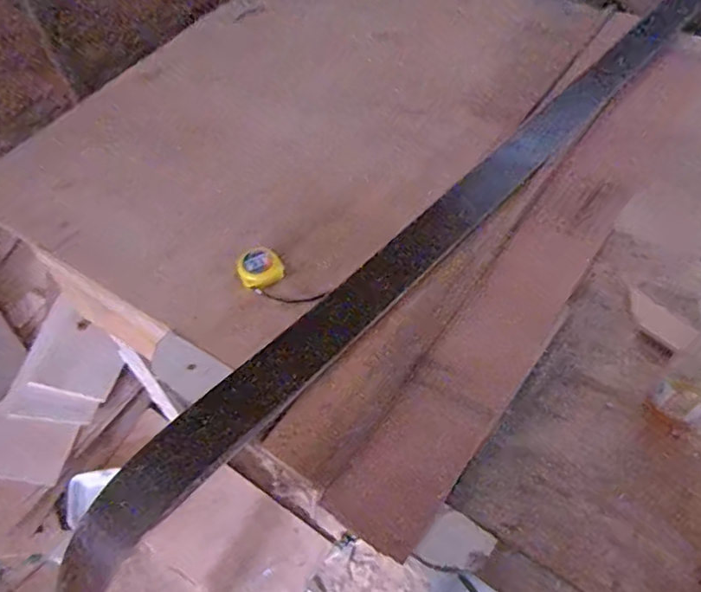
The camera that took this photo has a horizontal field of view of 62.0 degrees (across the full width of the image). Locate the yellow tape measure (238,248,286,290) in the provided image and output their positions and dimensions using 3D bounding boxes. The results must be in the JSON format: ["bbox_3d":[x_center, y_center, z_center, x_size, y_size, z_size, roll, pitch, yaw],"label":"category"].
[{"bbox_3d":[-0.145,-0.046,0.944,0.071,0.049,0.054,-18,56,-8],"label":"yellow tape measure"}]

